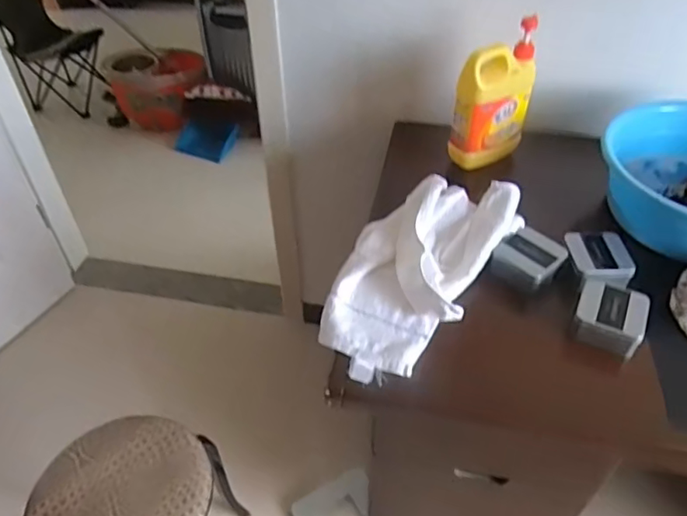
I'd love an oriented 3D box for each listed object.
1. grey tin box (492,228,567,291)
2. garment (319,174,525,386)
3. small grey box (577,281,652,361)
[{"bbox_3d":[0.286,0.002,0.863,0.088,0.041,0.093,33,53,30],"label":"grey tin box"},{"bbox_3d":[0.099,0.007,0.850,0.220,0.073,0.388,25,49,25],"label":"garment"},{"bbox_3d":[0.369,0.084,0.781,0.090,0.046,0.096,19,47,20],"label":"small grey box"}]

